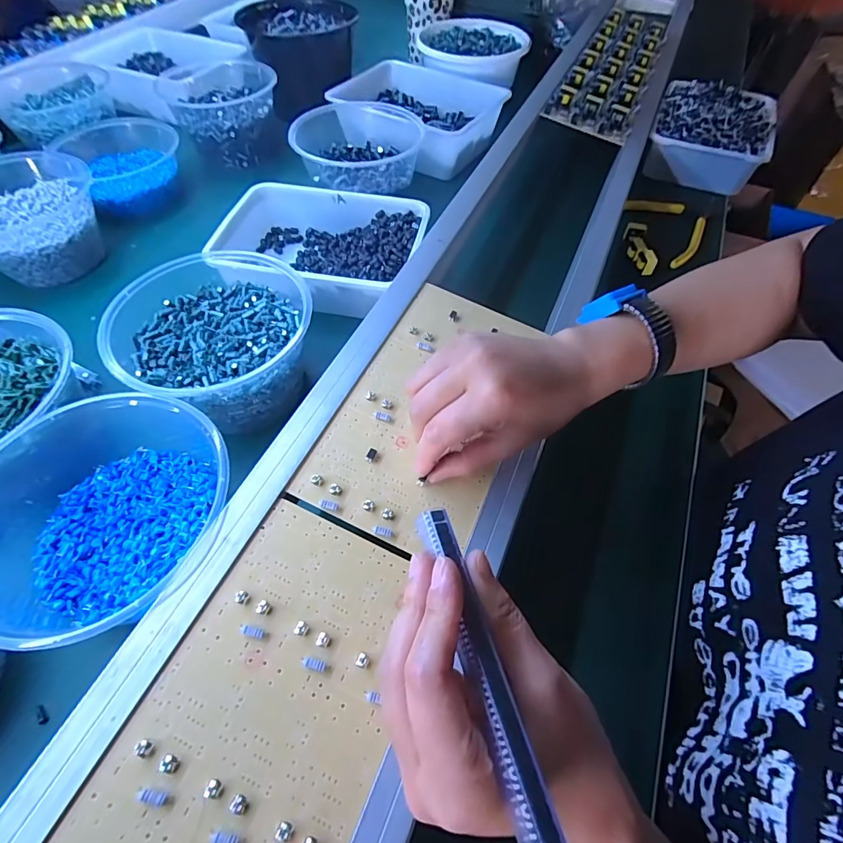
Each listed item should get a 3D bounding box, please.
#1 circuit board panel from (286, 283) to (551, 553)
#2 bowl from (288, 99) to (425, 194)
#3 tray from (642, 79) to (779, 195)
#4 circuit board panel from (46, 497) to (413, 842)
[{"bbox_3d":[0.011,-0.015,0.305,0.106,0.005,0.202,24,60,6],"label":"circuit board panel"},{"bbox_3d":[-0.070,-0.330,0.529,0.135,0.060,0.167,13,58,8],"label":"bowl"},{"bbox_3d":[0.386,-0.387,0.596,0.142,0.062,0.170,21,59,12],"label":"tray"},{"bbox_3d":[-0.073,0.140,0.195,0.105,0.014,0.199,20,59,12],"label":"circuit board panel"}]

